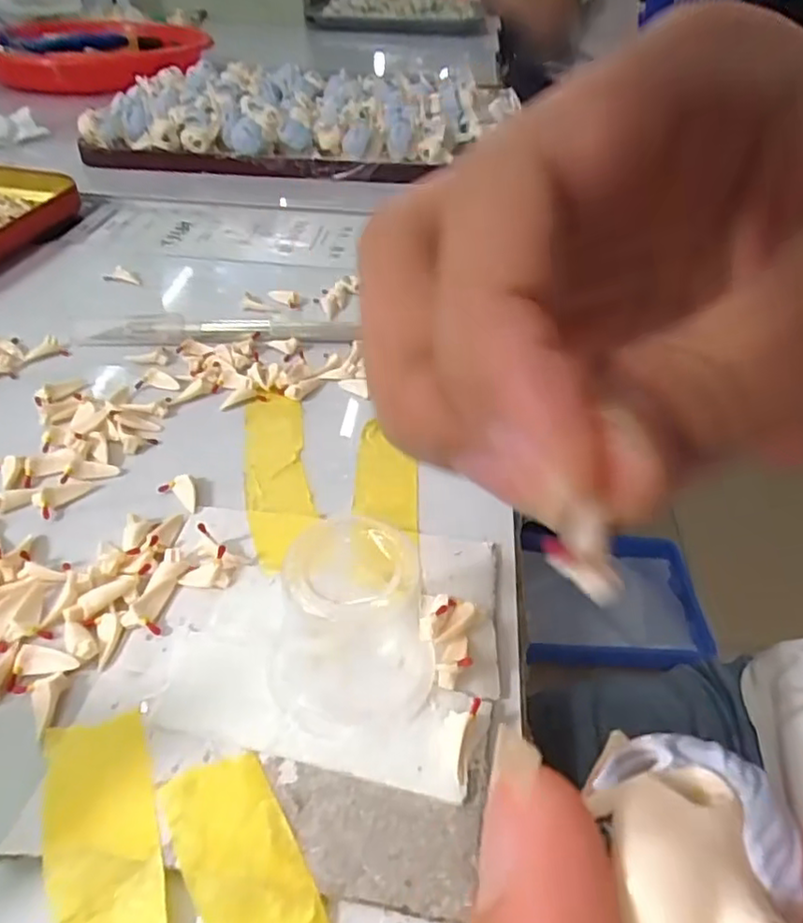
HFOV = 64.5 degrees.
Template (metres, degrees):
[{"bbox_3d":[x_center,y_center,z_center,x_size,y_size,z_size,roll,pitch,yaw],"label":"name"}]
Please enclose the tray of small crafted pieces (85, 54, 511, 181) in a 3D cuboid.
[{"bbox_3d":[-0.060,-0.263,0.482,0.286,0.039,0.211,5,41,3],"label":"tray of small crafted pieces"}]

